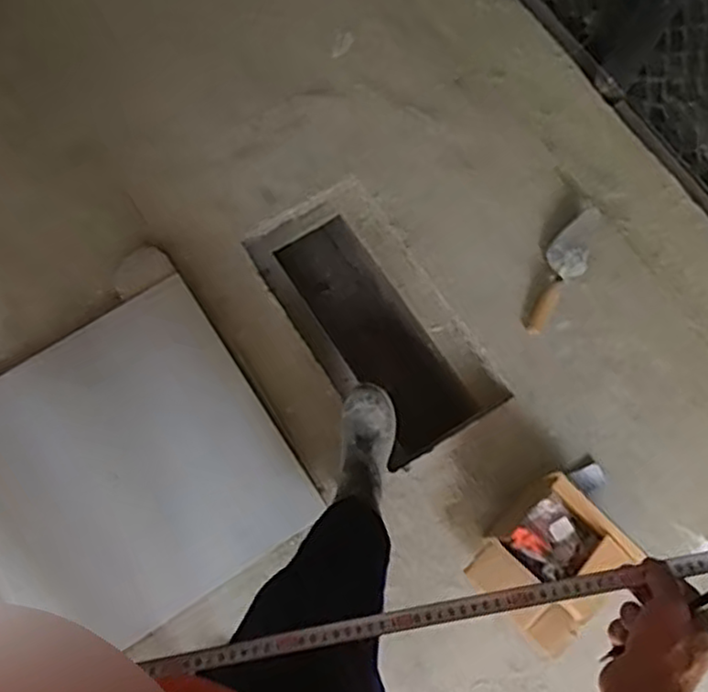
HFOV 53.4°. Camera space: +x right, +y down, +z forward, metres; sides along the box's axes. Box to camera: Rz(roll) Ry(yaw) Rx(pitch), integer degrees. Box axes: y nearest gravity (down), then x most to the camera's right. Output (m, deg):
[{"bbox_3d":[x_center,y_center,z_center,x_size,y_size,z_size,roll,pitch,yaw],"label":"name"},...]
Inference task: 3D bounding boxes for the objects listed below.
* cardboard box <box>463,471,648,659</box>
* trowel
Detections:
[{"bbox_3d":[0.347,0.391,1.271,0.208,0.158,0.236,39,77,11],"label":"cardboard box"},{"bbox_3d":[0.452,-0.169,1.530,0.091,0.043,0.319,30,75,9],"label":"trowel"}]

